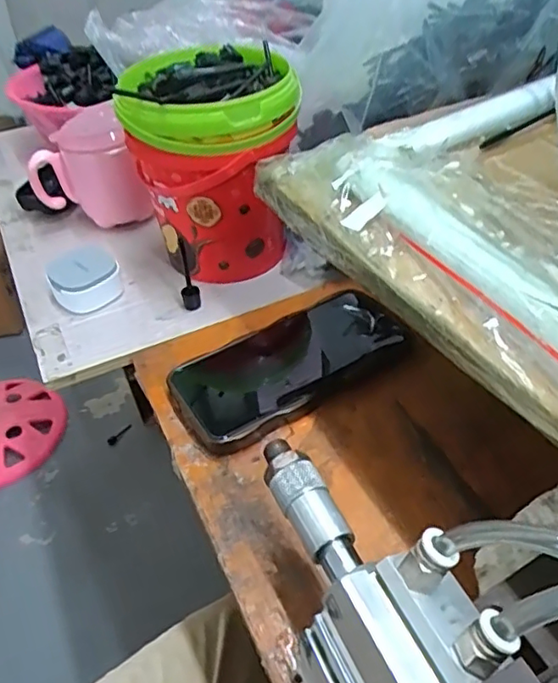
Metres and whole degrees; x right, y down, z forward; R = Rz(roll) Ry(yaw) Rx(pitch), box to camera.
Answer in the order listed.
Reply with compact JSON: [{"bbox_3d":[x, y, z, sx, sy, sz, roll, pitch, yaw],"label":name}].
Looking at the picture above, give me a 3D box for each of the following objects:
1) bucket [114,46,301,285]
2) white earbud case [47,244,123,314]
[{"bbox_3d":[-0.048,-0.134,0.475,0.129,0.159,0.114,-10,44,-6],"label":"bucket"},{"bbox_3d":[-0.160,-0.054,0.488,0.054,0.033,0.050,-15,45,-10],"label":"white earbud case"}]

